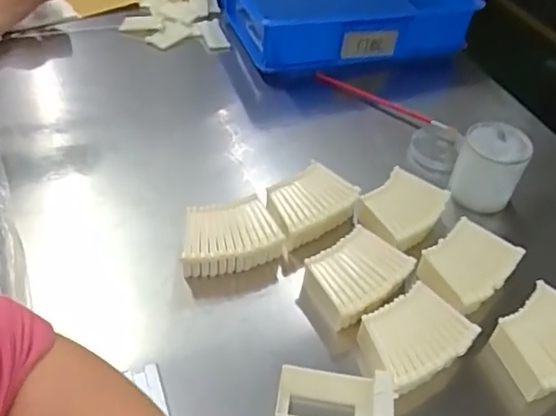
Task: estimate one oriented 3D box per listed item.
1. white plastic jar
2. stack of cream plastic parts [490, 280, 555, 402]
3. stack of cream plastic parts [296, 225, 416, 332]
[{"bbox_3d":[0.272,-0.049,0.739,0.081,0.089,0.087,21,46,14],"label":"white plastic jar"},{"bbox_3d":[0.275,0.131,0.576,0.112,0.040,0.082,-29,54,-30],"label":"stack of cream plastic parts"},{"bbox_3d":[0.084,0.083,0.628,0.111,0.056,0.086,-30,55,-31],"label":"stack of cream plastic parts"}]

